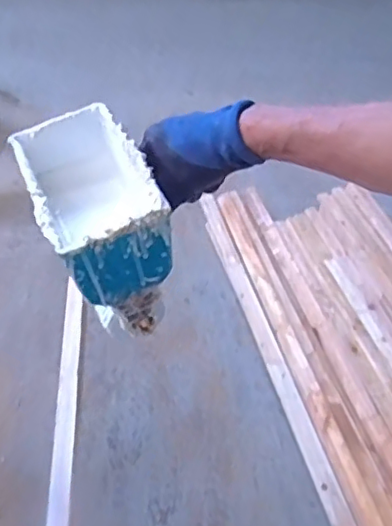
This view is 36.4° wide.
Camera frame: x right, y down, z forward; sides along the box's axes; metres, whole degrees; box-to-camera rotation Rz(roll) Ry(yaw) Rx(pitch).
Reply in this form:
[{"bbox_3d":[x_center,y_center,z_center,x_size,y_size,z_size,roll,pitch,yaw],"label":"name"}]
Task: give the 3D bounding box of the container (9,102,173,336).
[{"bbox_3d":[-0.107,-0.046,0.574,0.098,0.137,0.195,-13,51,-22],"label":"container"}]

